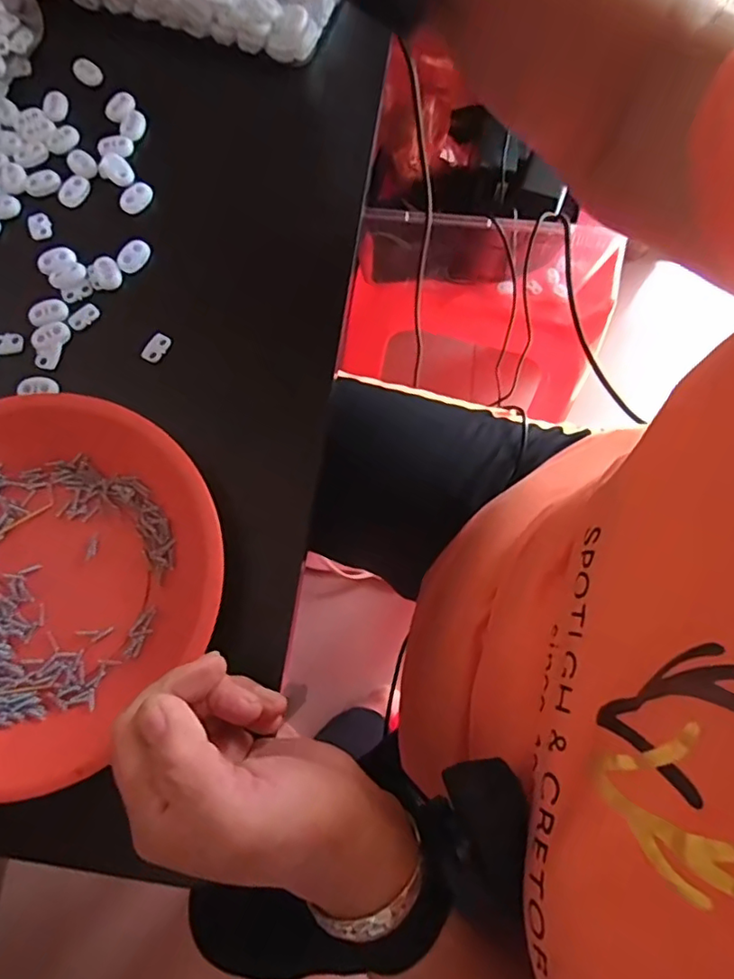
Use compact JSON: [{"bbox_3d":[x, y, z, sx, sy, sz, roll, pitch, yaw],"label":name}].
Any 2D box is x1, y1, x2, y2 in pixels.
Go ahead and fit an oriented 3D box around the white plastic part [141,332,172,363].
[{"bbox_3d":[-0.127,-0.085,0.342,0.011,0.005,0.019,35,77,10],"label":"white plastic part"}]

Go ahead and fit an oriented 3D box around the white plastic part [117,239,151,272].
[{"bbox_3d":[-0.147,-0.147,0.356,0.013,0.007,0.022,40,78,11],"label":"white plastic part"}]

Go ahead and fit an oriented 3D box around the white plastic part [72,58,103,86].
[{"bbox_3d":[-0.196,-0.292,0.396,0.018,0.009,0.014,43,78,12],"label":"white plastic part"}]

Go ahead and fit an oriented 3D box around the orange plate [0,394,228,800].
[{"bbox_3d":[-0.175,0.044,0.293,0.177,0.026,0.188,0,73,0],"label":"orange plate"}]

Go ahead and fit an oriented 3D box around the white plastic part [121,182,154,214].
[{"bbox_3d":[-0.150,-0.190,0.368,0.014,0.008,0.022,32,76,9],"label":"white plastic part"}]

